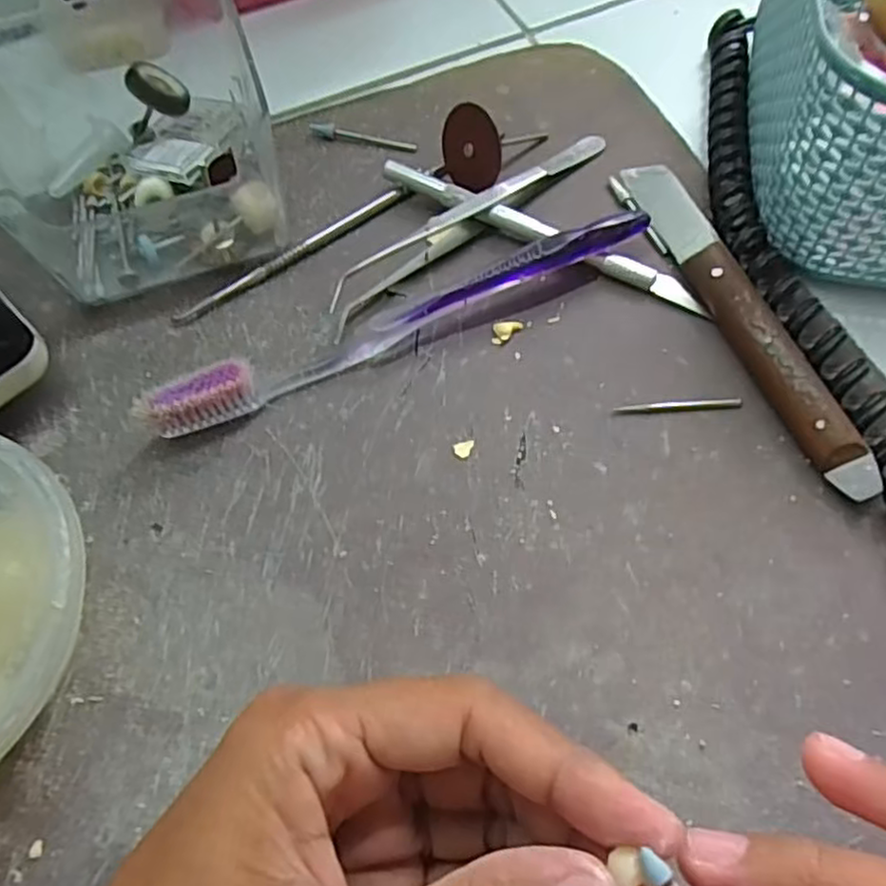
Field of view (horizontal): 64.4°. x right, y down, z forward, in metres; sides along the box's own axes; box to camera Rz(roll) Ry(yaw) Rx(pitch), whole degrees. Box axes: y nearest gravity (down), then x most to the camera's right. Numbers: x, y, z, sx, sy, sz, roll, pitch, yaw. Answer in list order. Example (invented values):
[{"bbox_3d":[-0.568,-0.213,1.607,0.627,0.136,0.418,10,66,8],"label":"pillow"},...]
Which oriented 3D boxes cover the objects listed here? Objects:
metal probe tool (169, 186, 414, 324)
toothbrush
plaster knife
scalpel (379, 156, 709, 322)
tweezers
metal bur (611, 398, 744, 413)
[{"bbox_3d":[-0.058,-0.075,0.273,0.102,0.004,0.007,-35,66,-15],"label":"metal probe tool"},{"bbox_3d":[-0.012,-0.044,0.246,0.185,0.022,0.012,-24,64,-10],"label":"toothbrush"},{"bbox_3d":[0.103,-0.046,0.245,0.019,0.015,0.146,-20,63,-8],"label":"plaster knife"},{"bbox_3d":[0.037,-0.080,0.268,0.132,0.011,0.010,26,66,15],"label":"scalpel"},{"bbox_3d":[0.011,-0.087,0.269,0.139,0.017,0.014,-38,67,-16],"label":"tweezers"},{"bbox_3d":[0.080,-0.013,0.239,0.042,0.004,0.004,-3,65,2],"label":"metal bur"}]

